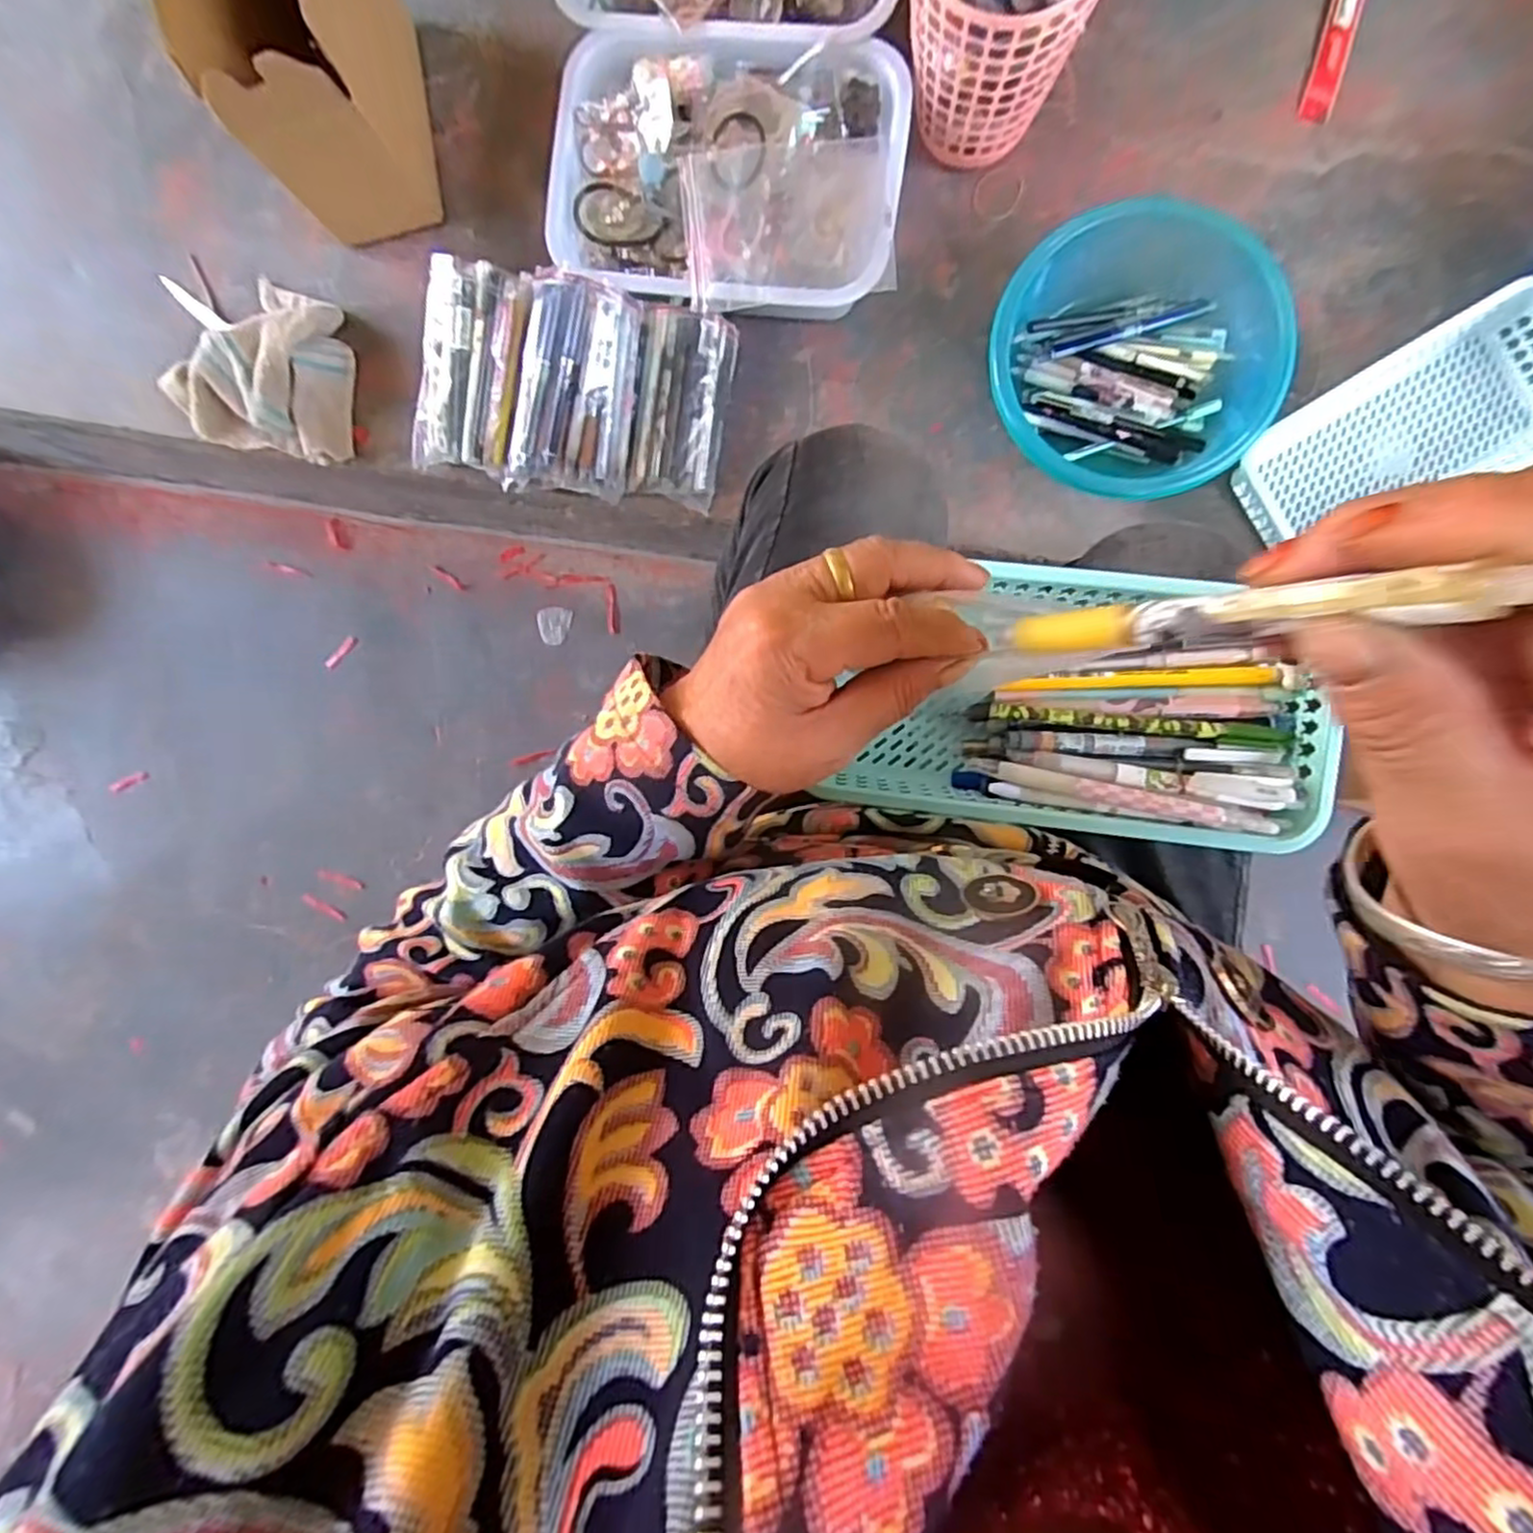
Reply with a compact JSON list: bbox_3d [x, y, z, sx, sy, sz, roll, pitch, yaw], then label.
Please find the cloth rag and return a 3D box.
[{"bbox_3d":[-0.473,-0.383,0.659,0.175,0.057,0.157,14,90,1],"label":"cloth rag"}]

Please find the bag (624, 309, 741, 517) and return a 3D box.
[{"bbox_3d":[-0.076,-0.320,0.630,0.075,0.042,0.155,10,102,1],"label":"bag"}]

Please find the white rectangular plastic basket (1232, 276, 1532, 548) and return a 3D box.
[{"bbox_3d":[0.536,-0.274,0.585,0.262,0.056,0.135,-30,89,1],"label":"white rectangular plastic basket"}]

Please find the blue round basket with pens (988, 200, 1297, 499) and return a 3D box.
[{"bbox_3d":[0.295,-0.334,0.578,0.226,0.071,0.216,-2,90,1],"label":"blue round basket with pens"}]

